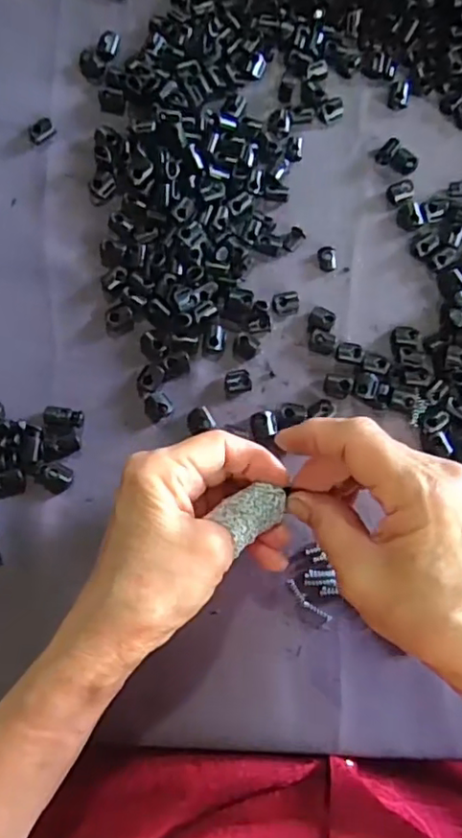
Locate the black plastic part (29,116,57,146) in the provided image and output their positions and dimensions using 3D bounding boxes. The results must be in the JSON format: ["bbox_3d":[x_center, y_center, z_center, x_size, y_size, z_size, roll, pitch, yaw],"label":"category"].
[{"bbox_3d":[-0.110,-0.168,0.348,0.015,0.006,0.011,-31,83,-7],"label":"black plastic part"}]

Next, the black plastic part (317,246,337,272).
[{"bbox_3d":[0.056,-0.093,0.347,0.011,0.004,0.014,-8,81,-4],"label":"black plastic part"}]

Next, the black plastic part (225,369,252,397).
[{"bbox_3d":[0.004,-0.021,0.333,0.016,0.005,0.013,-18,82,-5],"label":"black plastic part"}]

